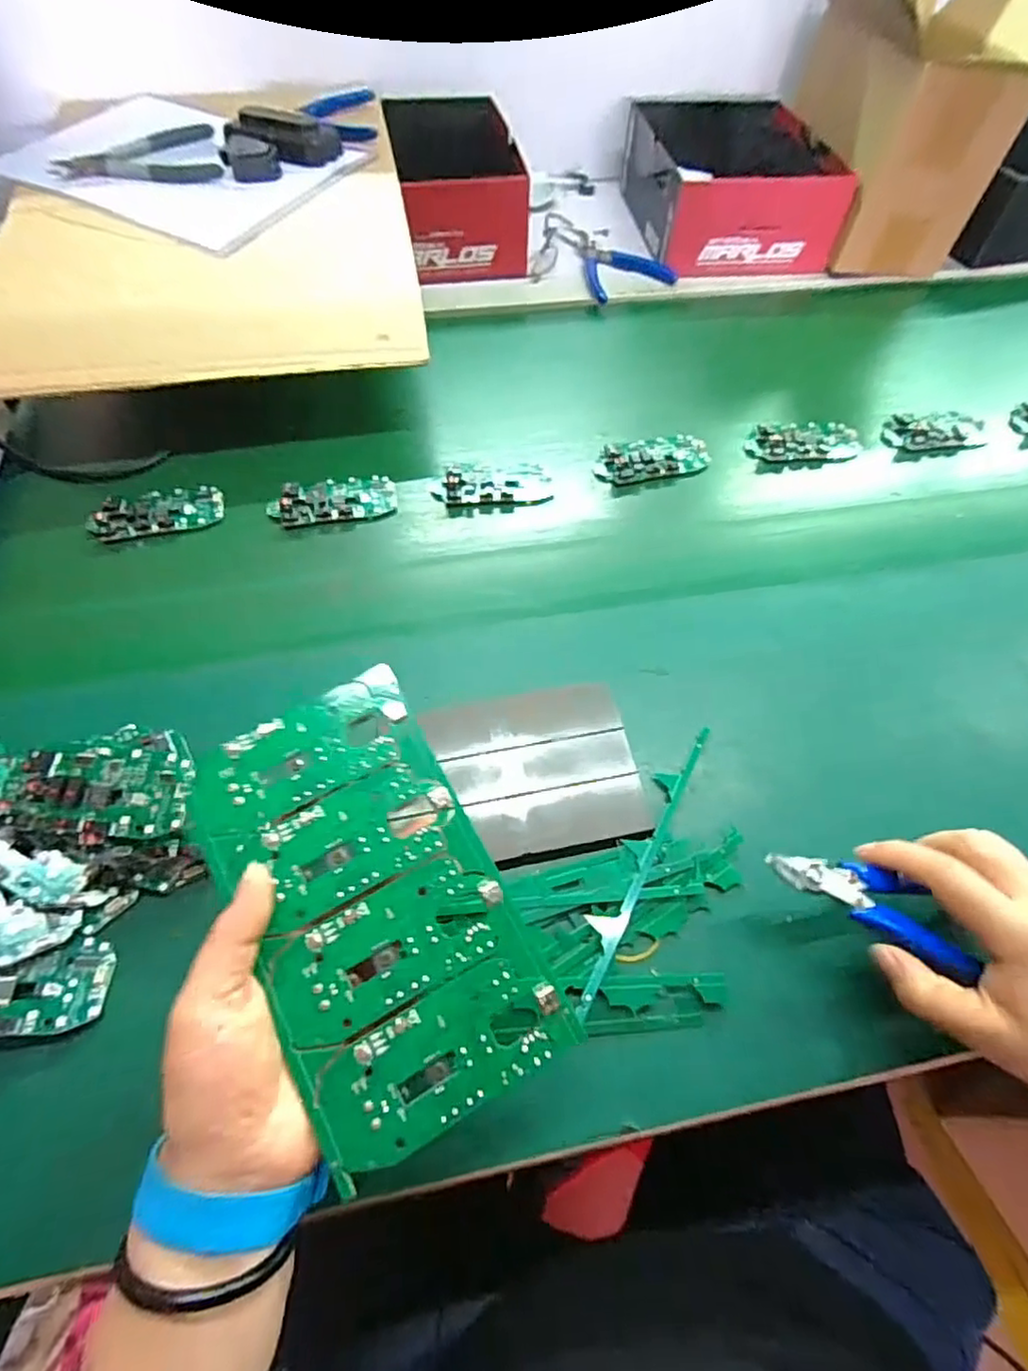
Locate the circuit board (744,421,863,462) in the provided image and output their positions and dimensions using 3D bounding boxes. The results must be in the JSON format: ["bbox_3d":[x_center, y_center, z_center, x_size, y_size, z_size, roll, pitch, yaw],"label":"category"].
[{"bbox_3d":[0.259,-0.220,0.568,0.097,0.017,0.045,-5,60,-5],"label":"circuit board"}]

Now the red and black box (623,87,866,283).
[{"bbox_3d":[0.245,-0.590,0.731,0.192,0.098,0.265,-4,60,-5],"label":"red and black box"}]

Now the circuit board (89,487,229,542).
[{"bbox_3d":[-0.281,-0.137,0.500,0.097,0.012,0.046,-9,60,-7],"label":"circuit board"}]

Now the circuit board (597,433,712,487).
[{"bbox_3d":[0.120,-0.196,0.548,0.100,0.014,0.048,-13,61,-10],"label":"circuit board"}]

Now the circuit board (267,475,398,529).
[{"bbox_3d":[-0.146,-0.150,0.511,0.099,0.012,0.045,-11,60,-8],"label":"circuit board"}]

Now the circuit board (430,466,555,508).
[{"bbox_3d":[-0.017,-0.167,0.525,0.094,0.014,0.043,-8,60,-7],"label":"circuit board"}]

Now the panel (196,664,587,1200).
[{"bbox_3d":[-0.063,0.092,0.279,0.104,0.004,0.186,-26,72,-13],"label":"panel"}]

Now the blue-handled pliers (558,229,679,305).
[{"bbox_3d":[0.109,-0.485,0.715,0.098,0.015,0.143,-19,62,-13],"label":"blue-handled pliers"}]

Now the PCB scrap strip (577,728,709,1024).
[{"bbox_3d":[0.071,0.092,0.356,0.019,0.010,0.182,26,62,13],"label":"PCB scrap strip"}]

